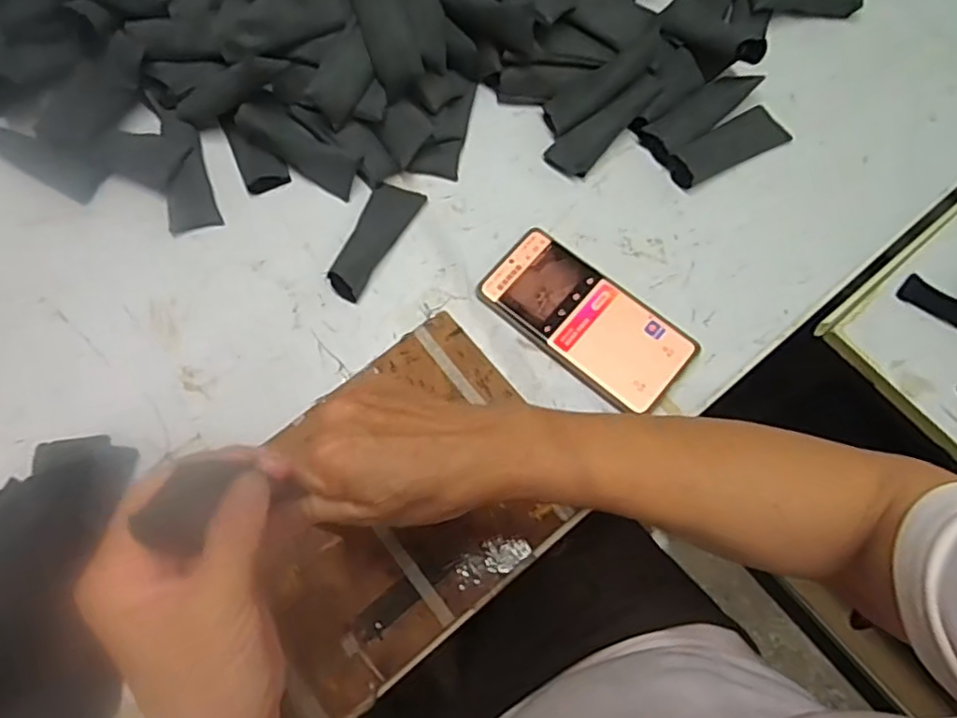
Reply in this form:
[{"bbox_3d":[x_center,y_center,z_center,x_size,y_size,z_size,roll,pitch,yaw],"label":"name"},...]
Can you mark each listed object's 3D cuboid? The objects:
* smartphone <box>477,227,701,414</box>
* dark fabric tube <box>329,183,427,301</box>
[{"bbox_3d":[0.079,-0.029,0.487,0.158,0.014,0.073,40,77,15],"label":"smartphone"},{"bbox_3d":[-0.087,-0.099,0.505,0.038,0.027,0.104,28,74,11],"label":"dark fabric tube"}]

